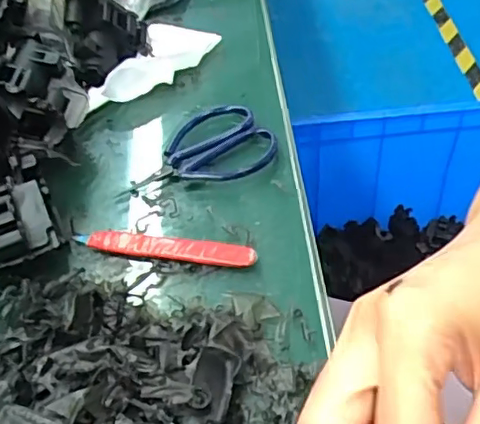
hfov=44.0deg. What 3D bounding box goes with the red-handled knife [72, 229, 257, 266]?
[{"bbox_3d":[-0.047,0.021,0.370,0.115,0.008,0.016,6,50,11],"label":"red-handled knife"}]

